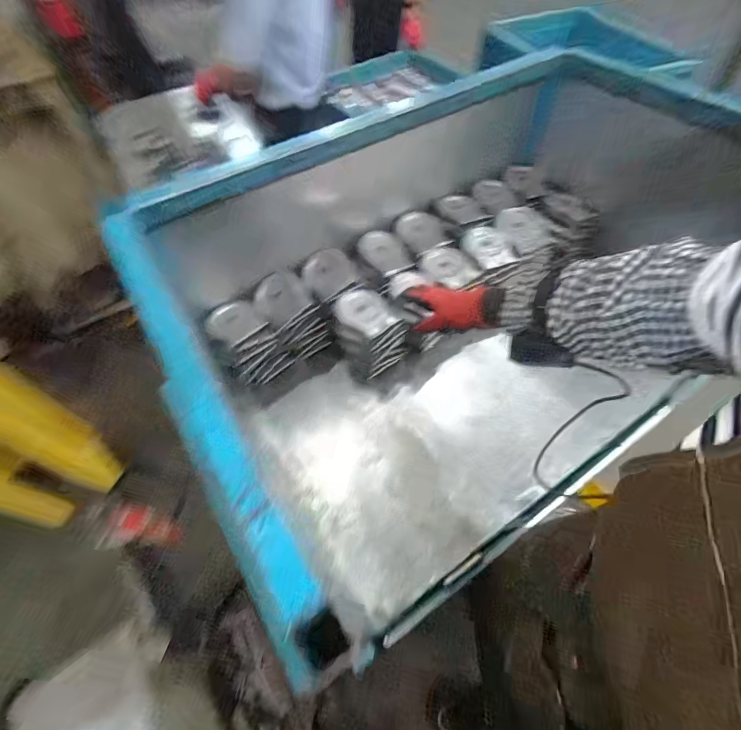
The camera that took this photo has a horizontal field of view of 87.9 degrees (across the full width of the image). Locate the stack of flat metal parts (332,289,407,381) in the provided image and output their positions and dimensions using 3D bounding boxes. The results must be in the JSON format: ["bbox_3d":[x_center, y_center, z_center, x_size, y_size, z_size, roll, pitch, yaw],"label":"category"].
[{"bbox_3d":[-0.003,-0.064,0.803,0.131,0.152,0.101,-13,58,-6],"label":"stack of flat metal parts"}]

